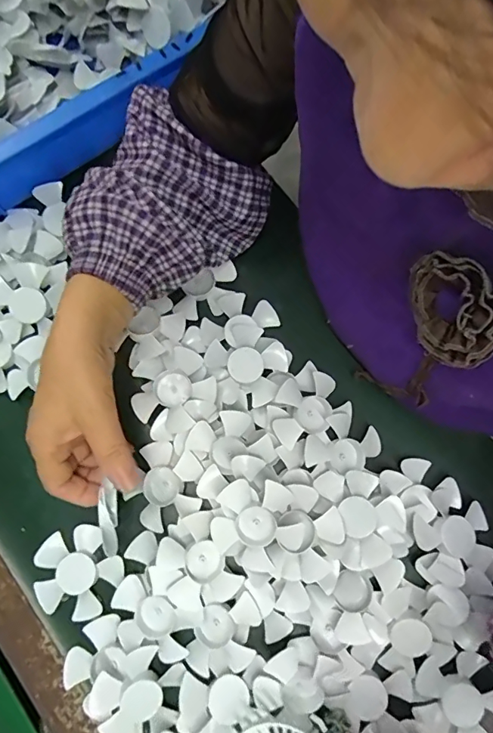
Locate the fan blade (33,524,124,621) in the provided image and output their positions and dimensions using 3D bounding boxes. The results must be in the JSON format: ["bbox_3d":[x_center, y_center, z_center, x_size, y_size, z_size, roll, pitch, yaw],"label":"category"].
[{"bbox_3d":[-0.142,0.172,0.373,0.068,0.009,0.071,0,80,1],"label":"fan blade"}]

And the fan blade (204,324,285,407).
[{"bbox_3d":[0.001,-0.001,0.398,0.065,0.014,0.070,0,80,1],"label":"fan blade"}]

